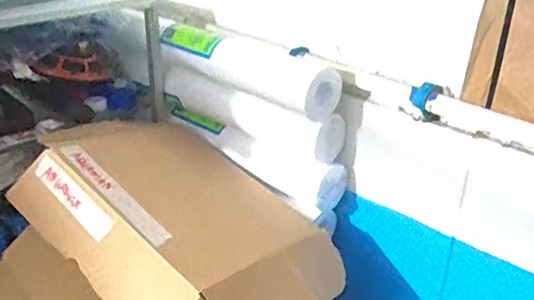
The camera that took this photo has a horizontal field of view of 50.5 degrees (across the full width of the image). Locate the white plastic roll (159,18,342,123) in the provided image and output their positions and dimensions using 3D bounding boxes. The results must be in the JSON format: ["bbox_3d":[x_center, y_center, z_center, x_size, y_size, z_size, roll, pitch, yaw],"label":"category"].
[{"bbox_3d":[-0.026,-0.107,0.740,0.306,0.070,0.073,21,33,33],"label":"white plastic roll"}]

